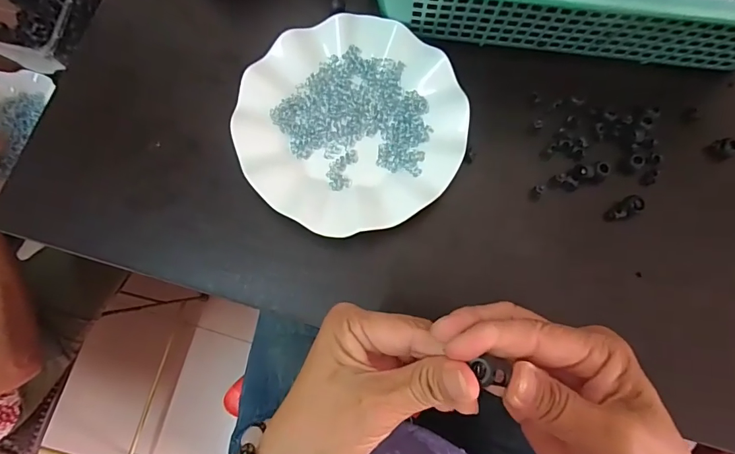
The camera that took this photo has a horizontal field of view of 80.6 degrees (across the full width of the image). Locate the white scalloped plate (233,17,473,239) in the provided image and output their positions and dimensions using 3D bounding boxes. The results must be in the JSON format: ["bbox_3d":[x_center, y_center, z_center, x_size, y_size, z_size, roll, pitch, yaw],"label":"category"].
[{"bbox_3d":[-0.013,-0.086,0.360,0.178,0.021,0.180,0,77,0],"label":"white scalloped plate"}]

